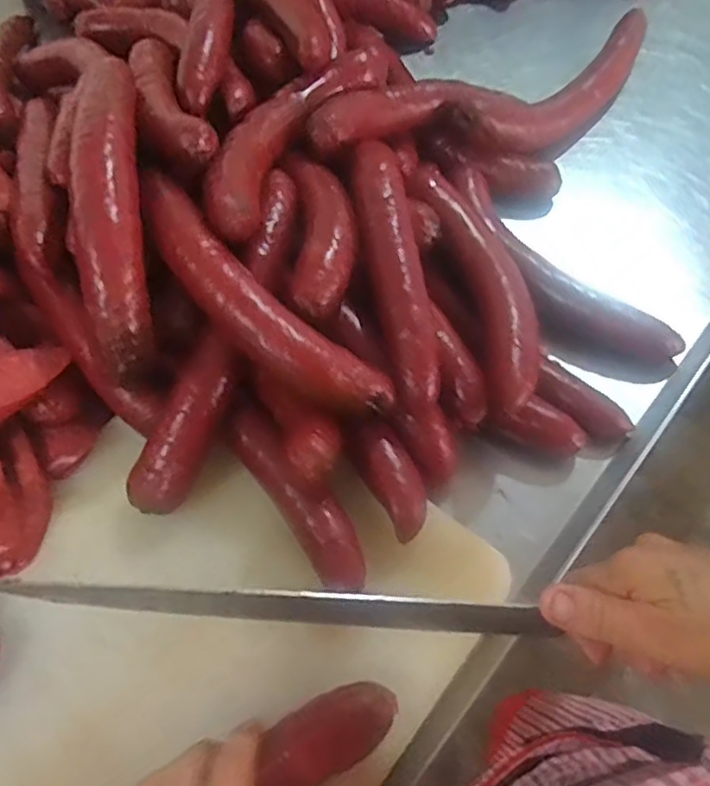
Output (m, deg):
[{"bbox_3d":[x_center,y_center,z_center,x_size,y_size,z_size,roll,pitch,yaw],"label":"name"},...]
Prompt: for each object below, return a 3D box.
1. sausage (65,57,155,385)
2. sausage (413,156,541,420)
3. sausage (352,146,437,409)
[{"bbox_3d":[-0.162,-0.129,0.443,0.043,0.048,0.243,-9,75,-4],"label":"sausage"},{"bbox_3d":[0.097,-0.083,0.508,0.059,0.048,0.221,-13,63,-6],"label":"sausage"},{"bbox_3d":[0.026,-0.097,0.459,0.035,0.029,0.213,-7,63,-3],"label":"sausage"}]

